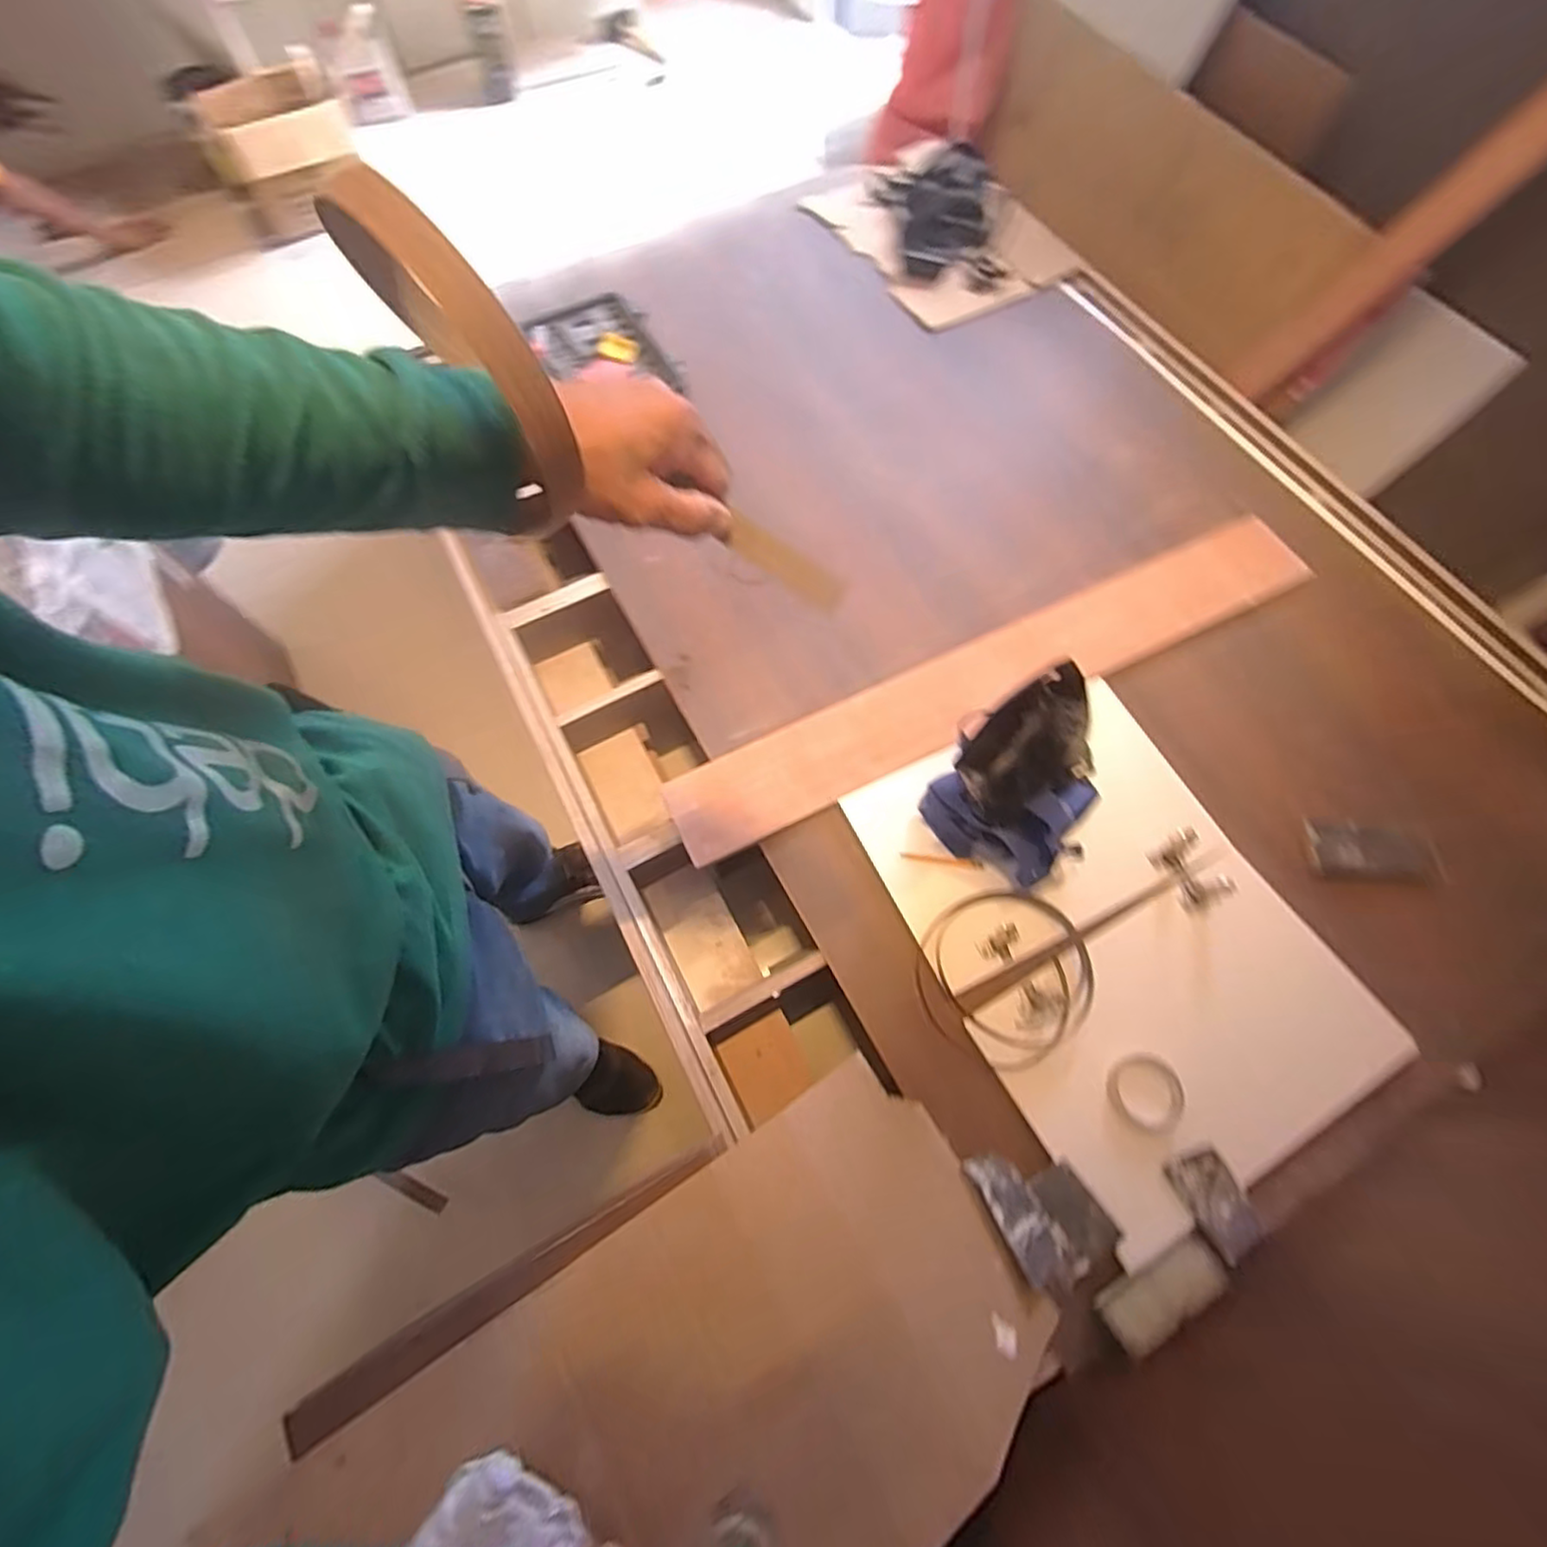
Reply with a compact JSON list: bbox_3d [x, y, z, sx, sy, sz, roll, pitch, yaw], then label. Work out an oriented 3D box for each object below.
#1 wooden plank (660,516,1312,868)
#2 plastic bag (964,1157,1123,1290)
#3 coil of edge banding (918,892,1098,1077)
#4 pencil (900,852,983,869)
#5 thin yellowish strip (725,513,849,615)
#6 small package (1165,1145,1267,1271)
[{"bbox_3d":[0.376,-0.164,1.137,1.164,0.028,0.158,-24,68,-10],"label":"wooden plank"},{"bbox_3d":[0.322,0.521,0.820,0.137,0.024,0.142,-7,47,-29],"label":"plastic bag"},{"bbox_3d":[0.327,0.267,0.941,0.230,0.041,0.220,-39,72,-15],"label":"coil of edge banding"},{"bbox_3d":[0.250,0.128,1.016,0.119,0.007,0.013,8,67,4],"label":"pencil"},{"bbox_3d":[0.008,-0.130,0.423,0.091,0.008,0.022,40,93,25],"label":"thin yellowish strip"},{"bbox_3d":[0.536,0.523,0.819,0.074,0.021,0.121,-20,68,-8],"label":"small package"}]

